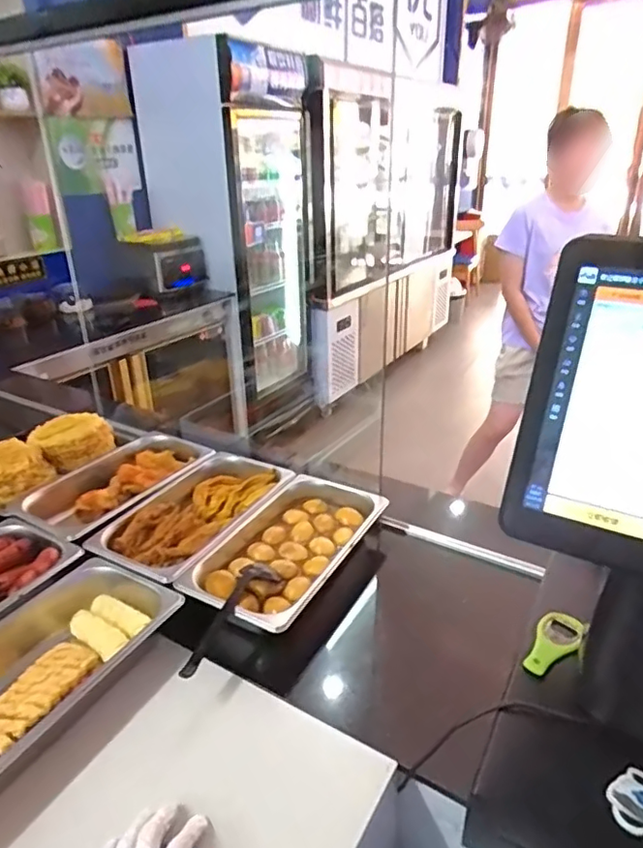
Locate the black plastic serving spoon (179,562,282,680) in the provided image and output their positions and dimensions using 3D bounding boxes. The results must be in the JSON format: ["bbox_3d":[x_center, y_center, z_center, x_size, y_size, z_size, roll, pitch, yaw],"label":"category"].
[{"bbox_3d":[-0.120,0.234,0.688,0.044,0.035,0.186,12,29,26],"label":"black plastic serving spoon"}]

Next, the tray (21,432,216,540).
[{"bbox_3d":[-0.356,0.112,0.996,0.206,0.064,0.301,16,31,31],"label":"tray"}]

